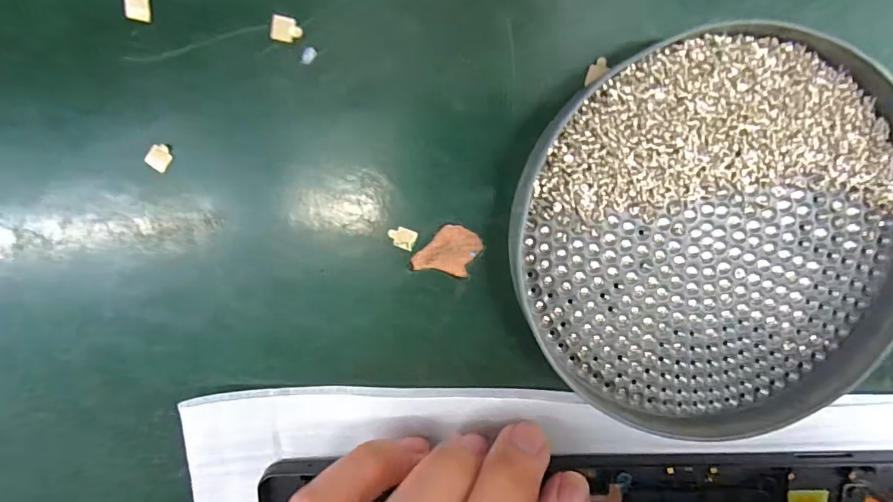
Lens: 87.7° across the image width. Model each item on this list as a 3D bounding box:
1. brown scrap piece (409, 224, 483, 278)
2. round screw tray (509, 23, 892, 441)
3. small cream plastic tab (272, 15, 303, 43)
[{"bbox_3d":[0.000,0.001,0.146,0.017,0.004,0.019,29,98,-5],"label":"brown scrap piece"},{"bbox_3d":[0.078,-0.002,0.137,0.110,0.016,0.112,0,100,0],"label":"round screw tray"},{"bbox_3d":[-0.045,-0.063,0.131,0.009,0.004,0.007,9,99,0],"label":"small cream plastic tab"}]

